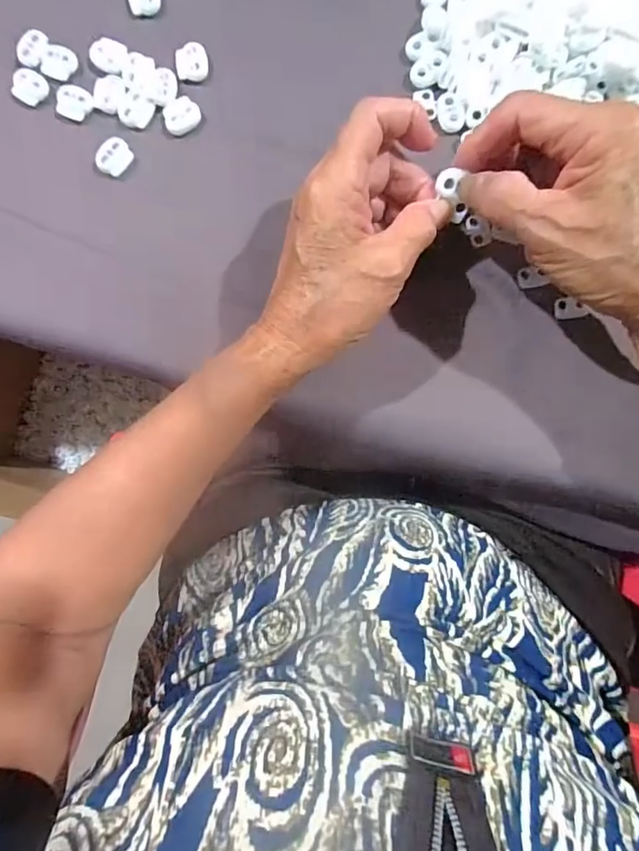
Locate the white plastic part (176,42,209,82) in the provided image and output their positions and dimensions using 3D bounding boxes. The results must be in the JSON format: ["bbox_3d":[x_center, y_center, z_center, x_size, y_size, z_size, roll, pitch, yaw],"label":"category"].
[{"bbox_3d":[-0.078,-0.222,0.301,0.019,0.004,0.022,-5,88,2],"label":"white plastic part"}]

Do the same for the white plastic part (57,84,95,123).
[{"bbox_3d":[-0.151,-0.199,0.305,0.022,0.004,0.019,24,89,3],"label":"white plastic part"}]

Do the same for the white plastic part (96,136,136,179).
[{"bbox_3d":[-0.126,-0.164,0.304,0.022,0.004,0.017,-43,87,0],"label":"white plastic part"}]

